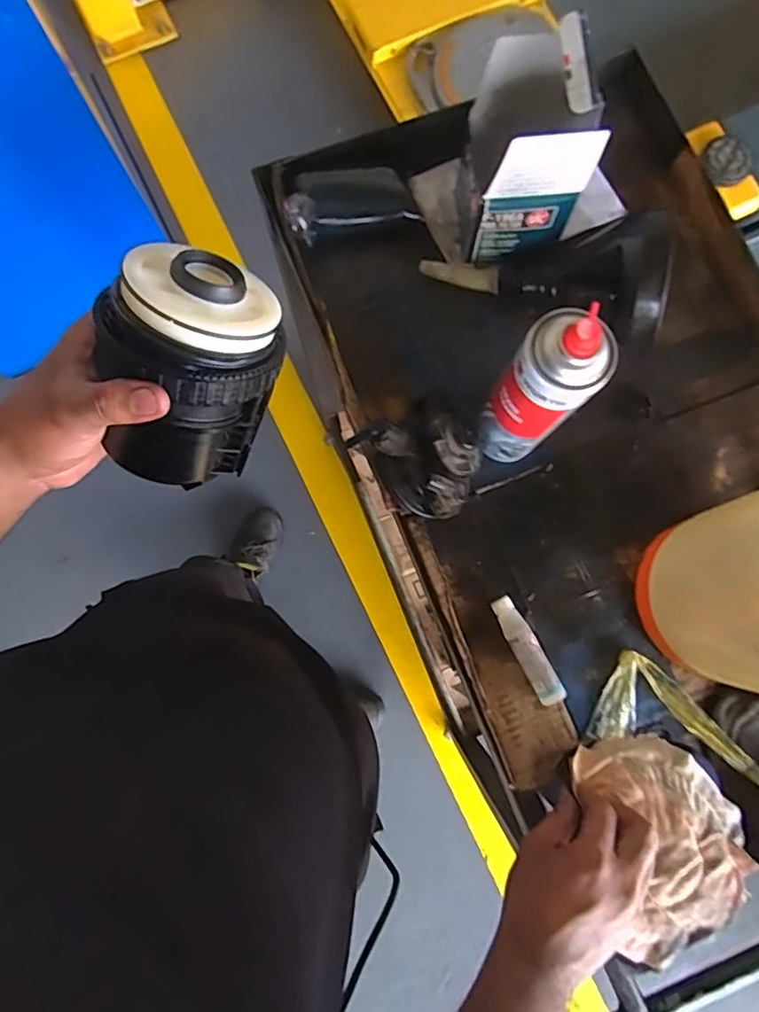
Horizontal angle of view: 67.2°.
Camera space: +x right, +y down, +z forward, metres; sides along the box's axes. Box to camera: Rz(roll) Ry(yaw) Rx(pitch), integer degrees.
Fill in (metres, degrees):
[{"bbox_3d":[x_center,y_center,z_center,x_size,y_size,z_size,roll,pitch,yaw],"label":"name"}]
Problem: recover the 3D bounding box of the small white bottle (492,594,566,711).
[{"bbox_3d":[0.138,0.137,0.541,0.024,0.027,0.105,-28,81,-5],"label":"small white bottle"}]

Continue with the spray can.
[{"bbox_3d":[0.131,-0.090,0.490,0.067,0.223,0.062,41,82,6],"label":"spray can"}]

